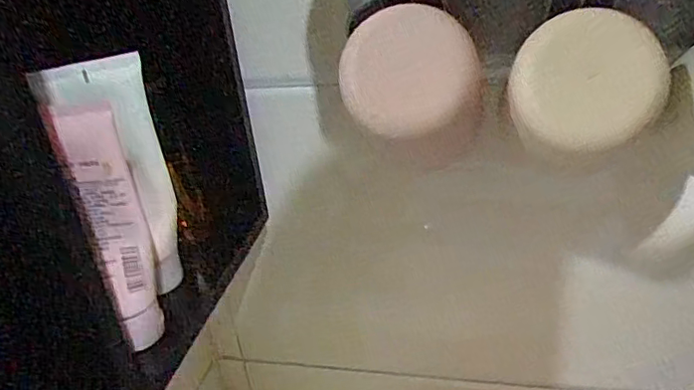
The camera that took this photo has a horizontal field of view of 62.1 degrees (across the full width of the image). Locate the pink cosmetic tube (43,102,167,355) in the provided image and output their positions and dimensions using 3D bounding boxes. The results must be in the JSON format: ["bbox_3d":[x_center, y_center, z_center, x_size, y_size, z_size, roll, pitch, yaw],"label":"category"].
[{"bbox_3d":[-0.121,0.020,0.305,0.029,0.138,0.017,-19,30,-20],"label":"pink cosmetic tube"}]

